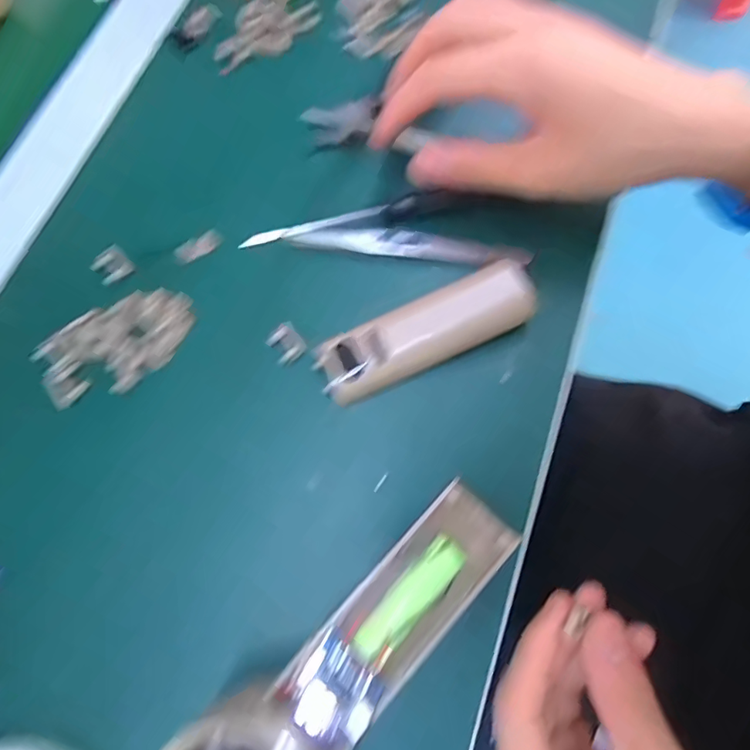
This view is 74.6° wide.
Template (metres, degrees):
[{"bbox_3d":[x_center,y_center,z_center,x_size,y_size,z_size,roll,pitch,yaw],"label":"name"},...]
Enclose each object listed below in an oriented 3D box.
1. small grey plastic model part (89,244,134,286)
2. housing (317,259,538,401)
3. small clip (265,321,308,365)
[{"bbox_3d":[-0.143,-0.059,0.267,0.018,0.007,0.016,-44,77,-11],"label":"small grey plastic model part"},{"bbox_3d":[0.024,-0.023,0.237,0.106,0.020,0.032,-24,74,-5],"label":"housing"},{"bbox_3d":[-0.046,-0.017,0.251,0.017,0.009,0.020,-37,75,-9],"label":"small clip"}]

